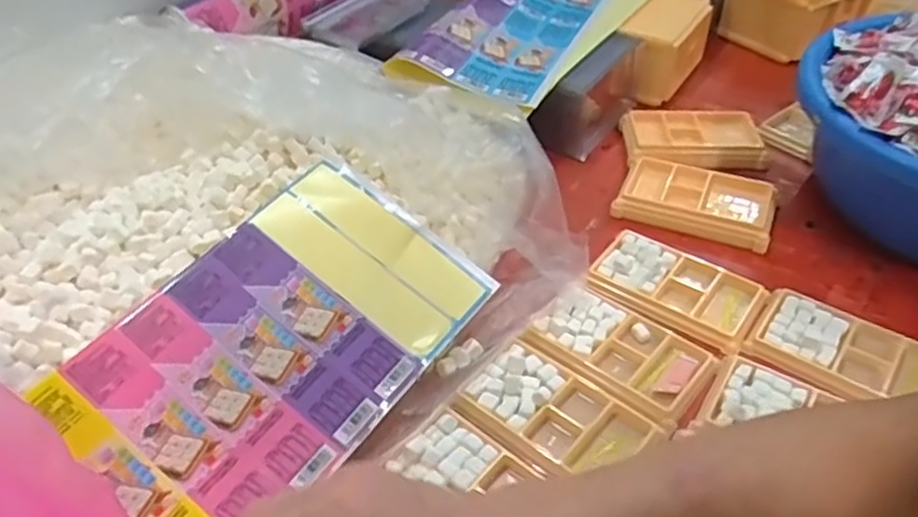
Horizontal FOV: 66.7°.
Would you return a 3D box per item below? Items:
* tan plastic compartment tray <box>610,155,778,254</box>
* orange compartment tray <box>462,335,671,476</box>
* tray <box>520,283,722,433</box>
[{"bbox_3d":[0.225,-0.058,0.662,0.138,0.020,0.086,17,46,16],"label":"tan plastic compartment tray"},{"bbox_3d":[0.070,0.108,0.497,0.125,0.015,0.075,32,52,29],"label":"orange compartment tray"},{"bbox_3d":[0.123,0.069,0.536,0.130,0.014,0.087,29,50,26],"label":"tray"}]

